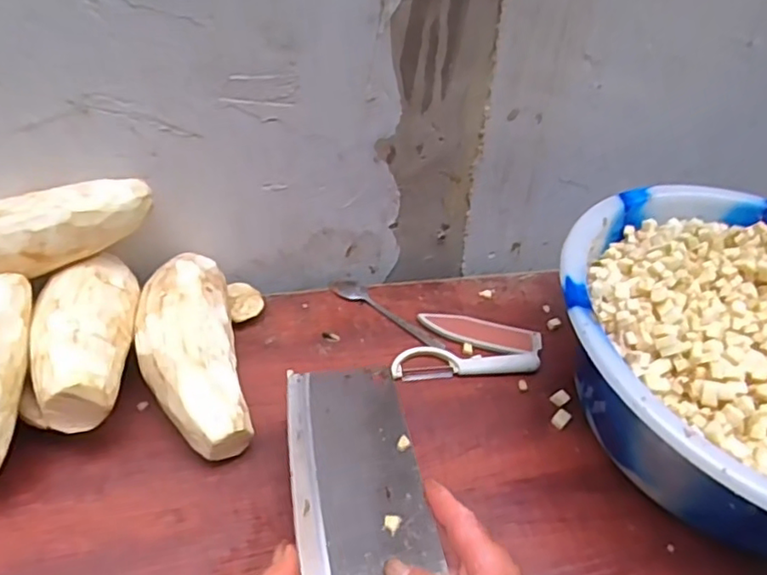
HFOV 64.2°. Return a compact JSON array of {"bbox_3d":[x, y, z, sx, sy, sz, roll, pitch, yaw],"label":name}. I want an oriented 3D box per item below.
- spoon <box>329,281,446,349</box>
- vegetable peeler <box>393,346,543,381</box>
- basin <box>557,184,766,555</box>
[{"bbox_3d":[0.003,0.023,0.606,0.133,0.009,0.025,28,47,24],"label":"spoon"},{"bbox_3d":[0.075,0.067,0.565,0.142,0.008,0.033,-3,43,-7],"label":"vegetable peeler"},{"bbox_3d":[0.320,0.069,0.516,0.356,0.136,0.350,2,42,-2],"label":"basin"}]

